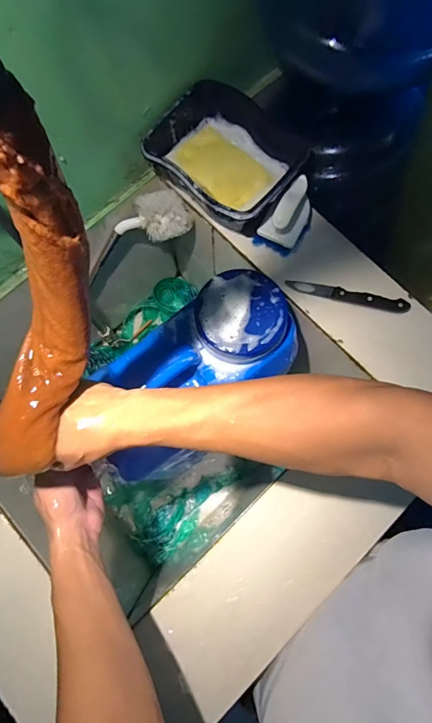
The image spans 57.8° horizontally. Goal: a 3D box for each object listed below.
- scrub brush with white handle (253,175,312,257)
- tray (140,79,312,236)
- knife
[{"bbox_3d":[0.109,-0.206,0.569,0.058,0.066,0.097,39,79,9],"label":"scrub brush with white handle"},{"bbox_3d":[0.017,-0.290,0.576,0.199,0.073,0.167,37,79,8],"label":"tray"},{"bbox_3d":[0.189,-0.094,0.564,0.173,0.011,0.021,12,77,3],"label":"knife"}]

